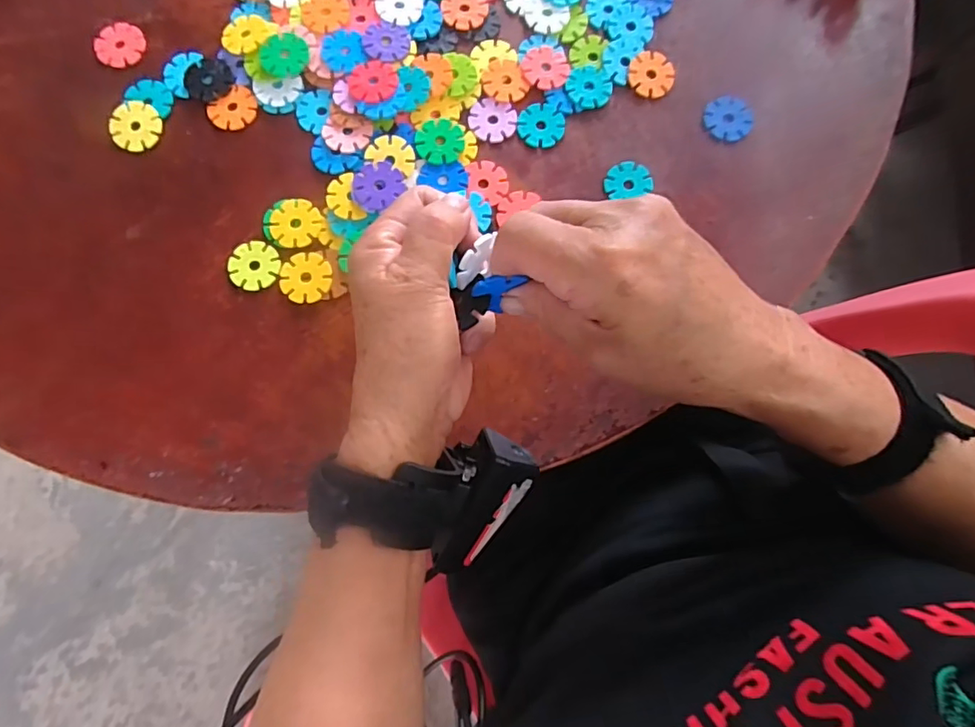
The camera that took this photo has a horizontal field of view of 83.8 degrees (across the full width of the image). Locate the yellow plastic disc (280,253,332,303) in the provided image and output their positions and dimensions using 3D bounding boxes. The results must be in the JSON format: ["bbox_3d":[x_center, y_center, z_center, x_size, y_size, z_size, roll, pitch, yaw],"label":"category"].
[{"bbox_3d":[-0.112,-0.053,0.336,0.031,0.004,0.031,0,79,0],"label":"yellow plastic disc"}]

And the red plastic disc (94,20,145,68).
[{"bbox_3d":[-0.251,-0.218,0.370,0.032,0.004,0.033,0,79,0],"label":"red plastic disc"}]

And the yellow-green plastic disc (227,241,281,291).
[{"bbox_3d":[-0.145,-0.061,0.337,0.030,0.004,0.032,0,79,0],"label":"yellow-green plastic disc"}]

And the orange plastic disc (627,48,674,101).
[{"bbox_3d":[0.112,-0.197,0.370,0.033,0.005,0.031,0,79,0],"label":"orange plastic disc"}]

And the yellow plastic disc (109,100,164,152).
[{"bbox_3d":[-0.231,-0.157,0.358,0.030,0.006,0.034,-5,79,-1],"label":"yellow plastic disc"}]

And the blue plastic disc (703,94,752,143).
[{"bbox_3d":[0.162,-0.166,0.366,0.030,0.005,0.032,0,79,0],"label":"blue plastic disc"}]

